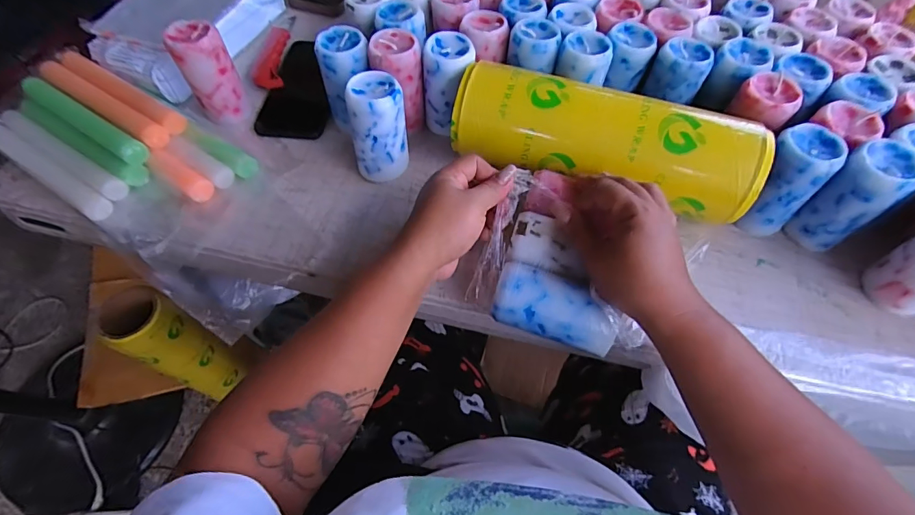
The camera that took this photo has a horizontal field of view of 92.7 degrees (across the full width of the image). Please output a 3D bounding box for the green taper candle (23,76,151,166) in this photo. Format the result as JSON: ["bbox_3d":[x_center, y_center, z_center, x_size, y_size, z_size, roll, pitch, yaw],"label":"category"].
[{"bbox_3d":[-0.382,-0.141,0.443,0.178,0.020,0.024,30,64,16],"label":"green taper candle"}]

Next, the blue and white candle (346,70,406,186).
[{"bbox_3d":[-0.075,-0.122,0.419,0.048,0.092,0.051,-8,60,-4],"label":"blue and white candle"}]

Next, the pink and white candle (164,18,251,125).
[{"bbox_3d":[-0.258,-0.193,0.458,0.048,0.090,0.047,-26,63,-14],"label":"pink and white candle"}]

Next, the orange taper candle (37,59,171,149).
[{"bbox_3d":[-0.376,-0.164,0.457,0.193,0.018,0.026,29,64,16],"label":"orange taper candle"}]

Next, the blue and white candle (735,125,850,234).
[{"bbox_3d":[0.290,-0.067,0.391,0.057,0.086,0.048,-40,67,-20],"label":"blue and white candle"}]

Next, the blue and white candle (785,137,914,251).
[{"bbox_3d":[0.341,-0.052,0.378,0.052,0.094,0.048,-30,64,-16],"label":"blue and white candle"}]

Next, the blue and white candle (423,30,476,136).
[{"bbox_3d":[-0.009,-0.176,0.456,0.050,0.094,0.050,1,60,1],"label":"blue and white candle"}]

